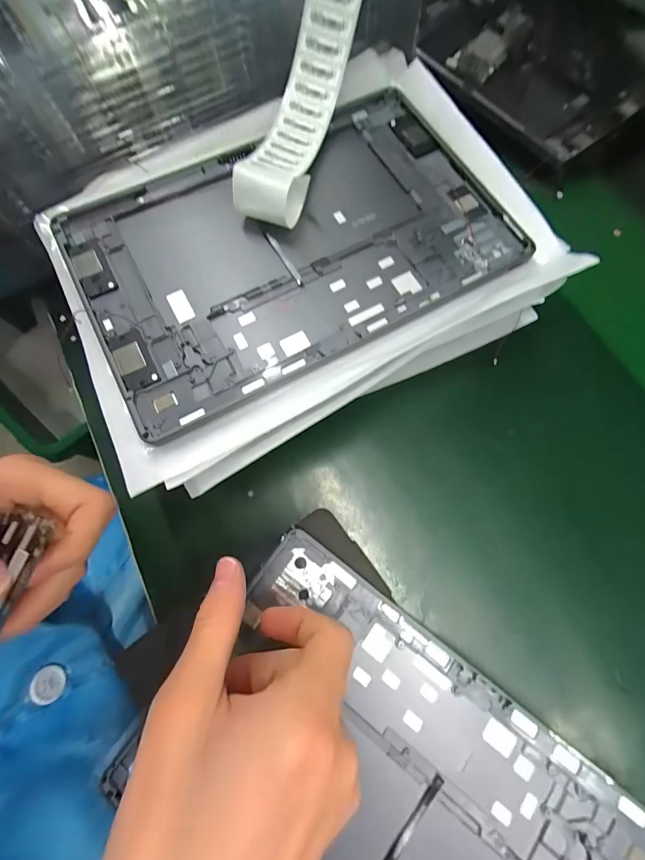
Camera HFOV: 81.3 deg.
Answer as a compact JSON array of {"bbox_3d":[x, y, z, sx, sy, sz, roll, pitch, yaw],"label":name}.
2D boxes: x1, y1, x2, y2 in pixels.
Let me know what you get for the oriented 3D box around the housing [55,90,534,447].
[{"bbox_3d":[-0.019,-0.117,0.236,0.251,0.013,0.162,-26,75,-10],"label":"housing"}]

